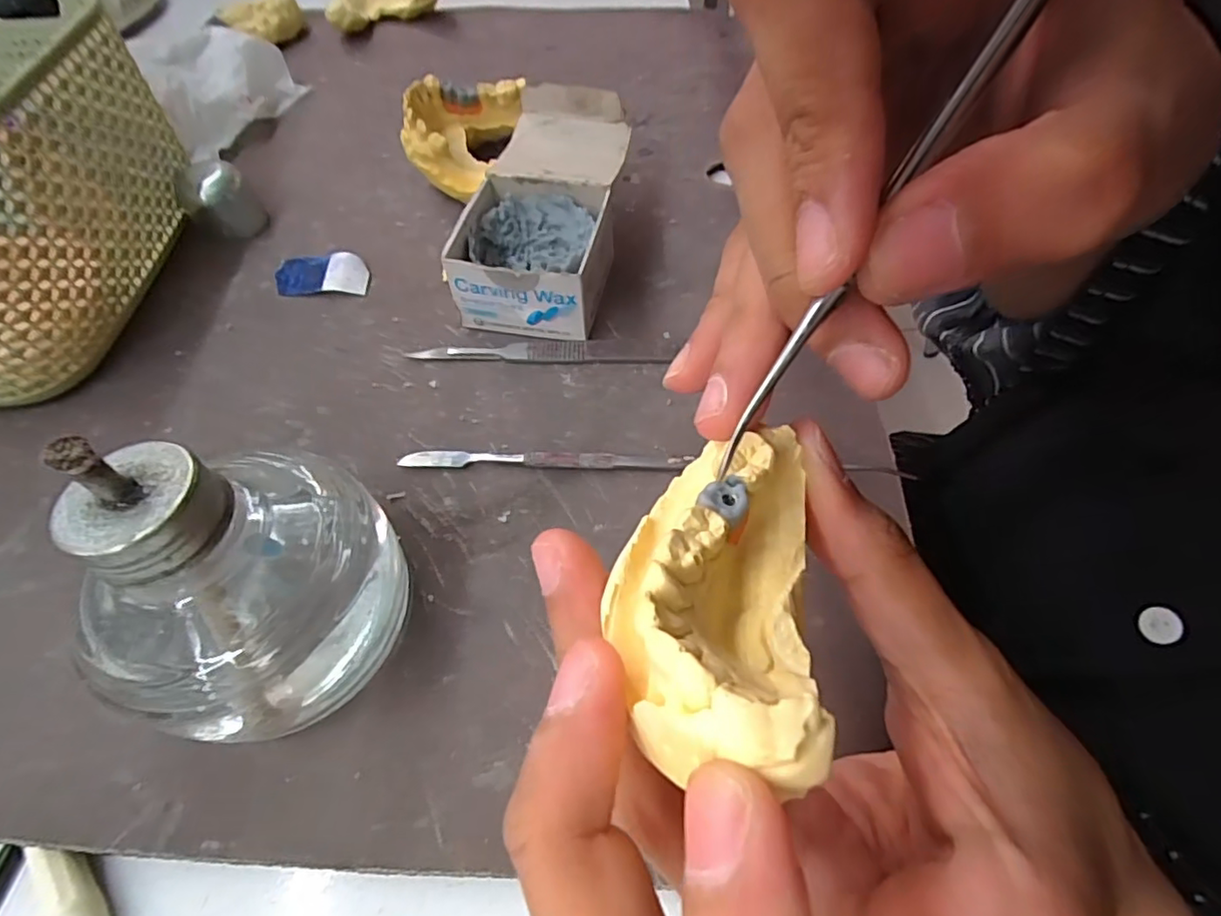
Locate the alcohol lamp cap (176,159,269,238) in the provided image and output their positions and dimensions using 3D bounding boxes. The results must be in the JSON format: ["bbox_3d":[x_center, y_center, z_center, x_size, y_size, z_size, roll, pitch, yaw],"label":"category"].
[{"bbox_3d":[-0.181,-0.119,0.276,0.028,0.026,0.024,-34,63,-19],"label":"alcohol lamp cap"}]

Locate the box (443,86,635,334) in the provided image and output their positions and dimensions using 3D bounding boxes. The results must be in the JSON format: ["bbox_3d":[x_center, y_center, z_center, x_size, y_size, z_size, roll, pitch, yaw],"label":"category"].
[{"bbox_3d":[-0.027,-0.106,0.255,0.060,0.045,0.109,5,57,4],"label":"box"}]

